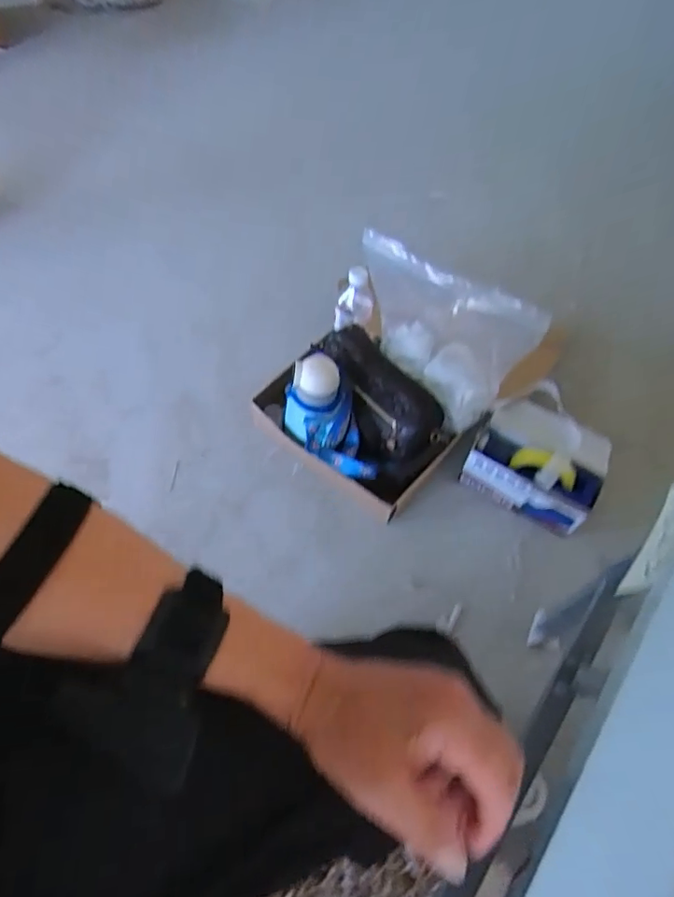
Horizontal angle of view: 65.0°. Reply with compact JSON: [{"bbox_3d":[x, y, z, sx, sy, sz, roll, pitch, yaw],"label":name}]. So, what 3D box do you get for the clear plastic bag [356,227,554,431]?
[{"bbox_3d":[0.171,-0.186,0.843,0.253,0.253,0.107,37,64,17],"label":"clear plastic bag"}]

